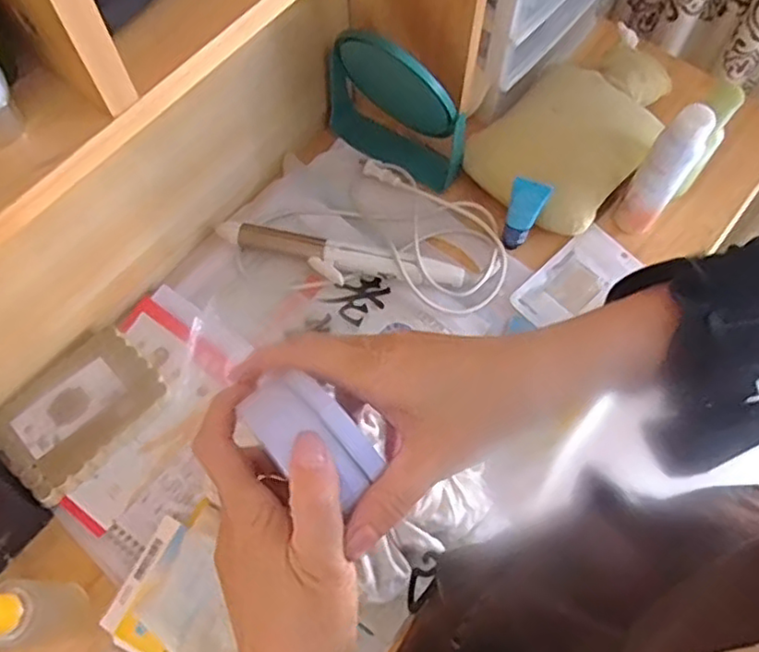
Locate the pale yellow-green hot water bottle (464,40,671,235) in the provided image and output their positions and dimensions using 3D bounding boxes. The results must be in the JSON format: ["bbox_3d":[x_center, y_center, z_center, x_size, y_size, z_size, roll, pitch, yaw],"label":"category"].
[{"bbox_3d":[0.234,-0.226,0.749,0.153,0.070,0.253,42,73,16],"label":"pale yellow-green hot water bottle"}]

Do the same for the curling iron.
[{"bbox_3d":[-0.045,-0.069,0.707,0.265,0.027,0.041,13,68,5],"label":"curling iron"}]

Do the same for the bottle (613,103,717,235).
[{"bbox_3d":[0.284,-0.151,0.666,0.043,0.180,0.035,36,72,14],"label":"bottle"}]

